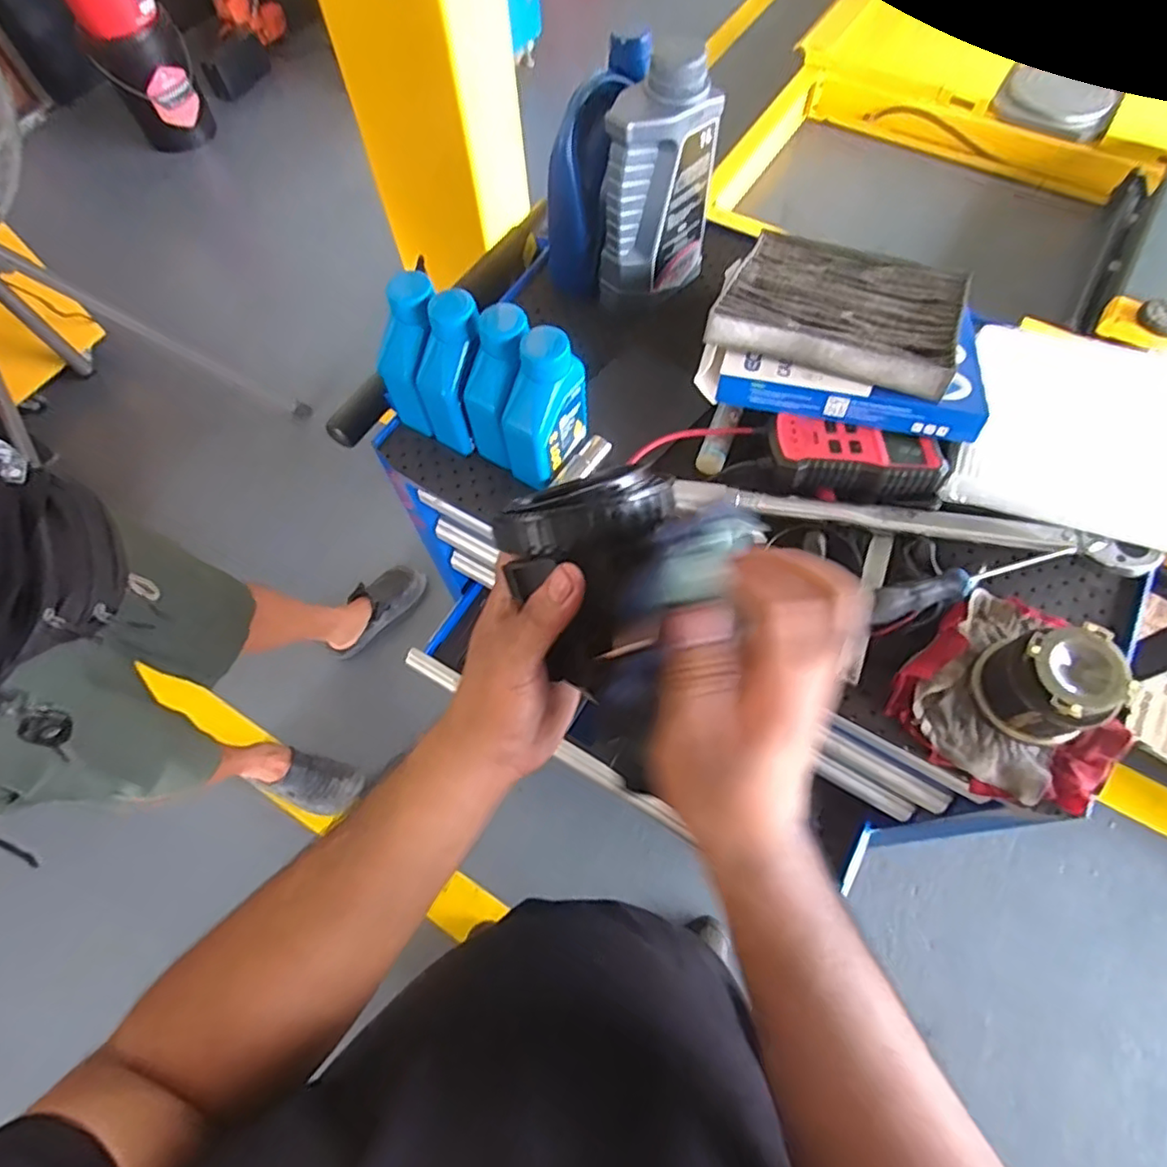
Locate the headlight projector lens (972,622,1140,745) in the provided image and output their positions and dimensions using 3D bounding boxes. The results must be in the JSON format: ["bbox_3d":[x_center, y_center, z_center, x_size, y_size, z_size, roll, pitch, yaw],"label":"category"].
[{"bbox_3d":[0.328,0.069,0.446,0.060,0.078,0.065,-1,64,2],"label":"headlight projector lens"}]

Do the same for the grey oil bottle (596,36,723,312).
[{"bbox_3d":[0.069,-0.378,0.612,0.119,0.195,0.063,-40,69,-16],"label":"grey oil bottle"}]

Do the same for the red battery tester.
[{"bbox_3d":[0.236,-0.107,0.559,0.151,0.034,0.063,8,65,6],"label":"red battery tester"}]

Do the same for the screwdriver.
[{"bbox_3d":[0.308,-0.002,0.507,0.175,0.031,0.022,-18,65,-6],"label":"screwdriver"}]

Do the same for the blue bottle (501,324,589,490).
[{"bbox_3d":[-0.036,-0.147,0.543,0.050,0.113,0.085,24,67,13],"label":"blue bottle"}]

